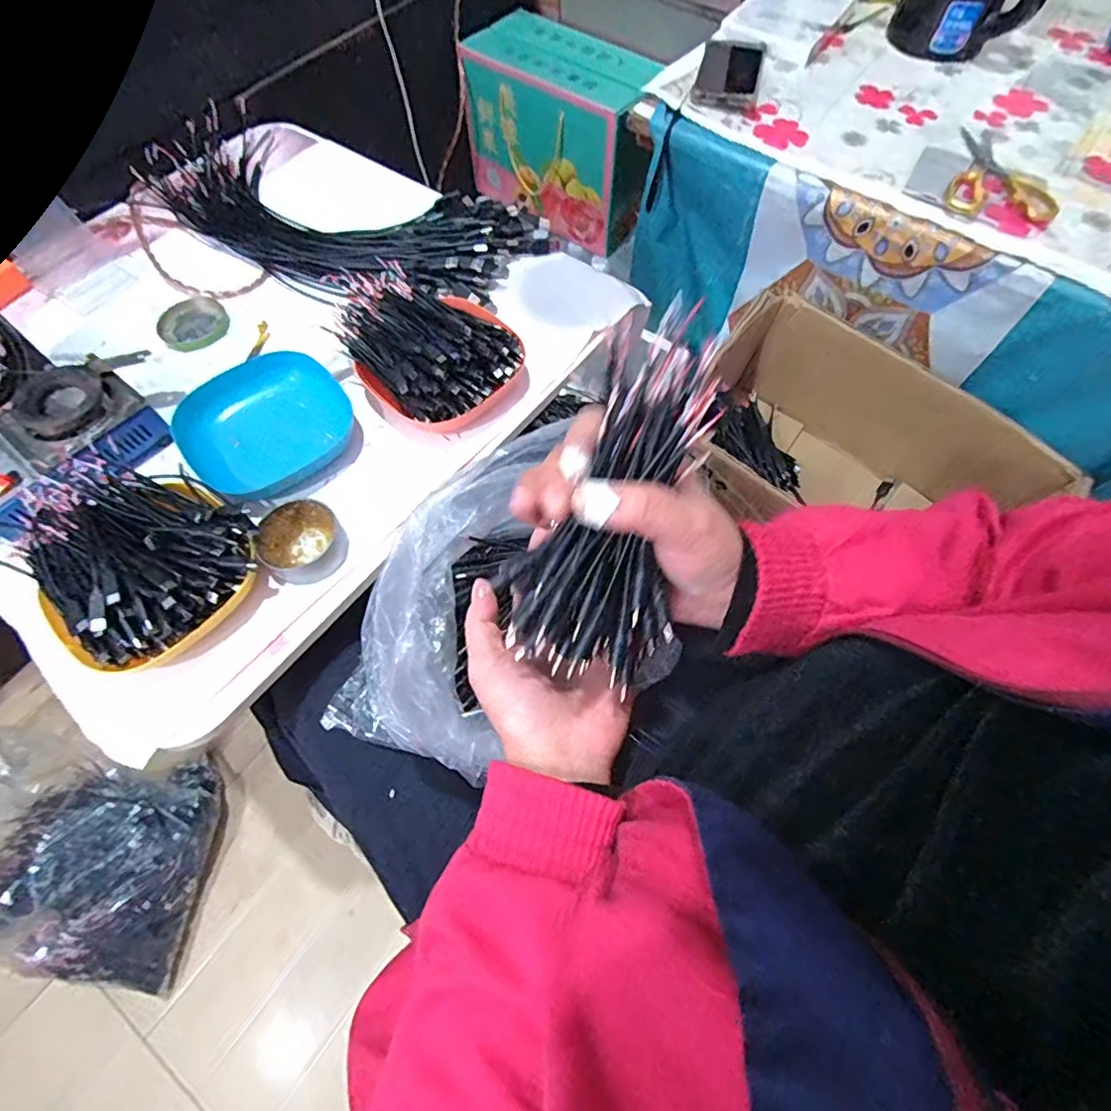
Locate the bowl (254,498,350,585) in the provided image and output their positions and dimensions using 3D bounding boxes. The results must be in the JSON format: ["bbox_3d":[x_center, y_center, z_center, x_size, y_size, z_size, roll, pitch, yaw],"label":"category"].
[{"bbox_3d":[-0.200,-0.010,0.452,0.062,0.029,0.062,0,64,0],"label":"bowl"}]

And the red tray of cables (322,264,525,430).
[{"bbox_3d":[-0.118,-0.199,0.517,0.135,0.076,0.192,-31,68,-14],"label":"red tray of cables"}]

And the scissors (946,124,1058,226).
[{"bbox_3d":[0.512,-0.432,0.646,0.111,0.010,0.176,23,67,11],"label":"scissors"}]

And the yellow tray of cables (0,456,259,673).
[{"bbox_3d":[-0.315,-0.002,0.424,0.173,0.062,0.139,32,69,14],"label":"yellow tray of cables"}]

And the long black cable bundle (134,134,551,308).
[{"bbox_3d":[-0.257,-0.382,0.633,0.460,0.032,0.193,26,67,12],"label":"long black cable bundle"}]

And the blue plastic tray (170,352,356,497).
[{"bbox_3d":[-0.259,-0.118,0.508,0.125,0.028,0.136,40,71,17],"label":"blue plastic tray"}]

